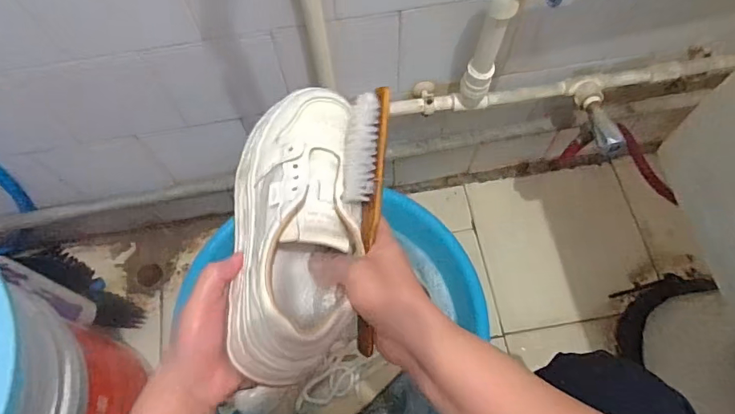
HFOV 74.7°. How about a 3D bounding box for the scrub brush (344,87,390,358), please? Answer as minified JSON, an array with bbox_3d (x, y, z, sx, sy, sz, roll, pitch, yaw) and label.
[{"bbox_3d":[-0.002,0.012,0.389,0.033,0.030,0.204,1,92,-1],"label":"scrub brush"}]

